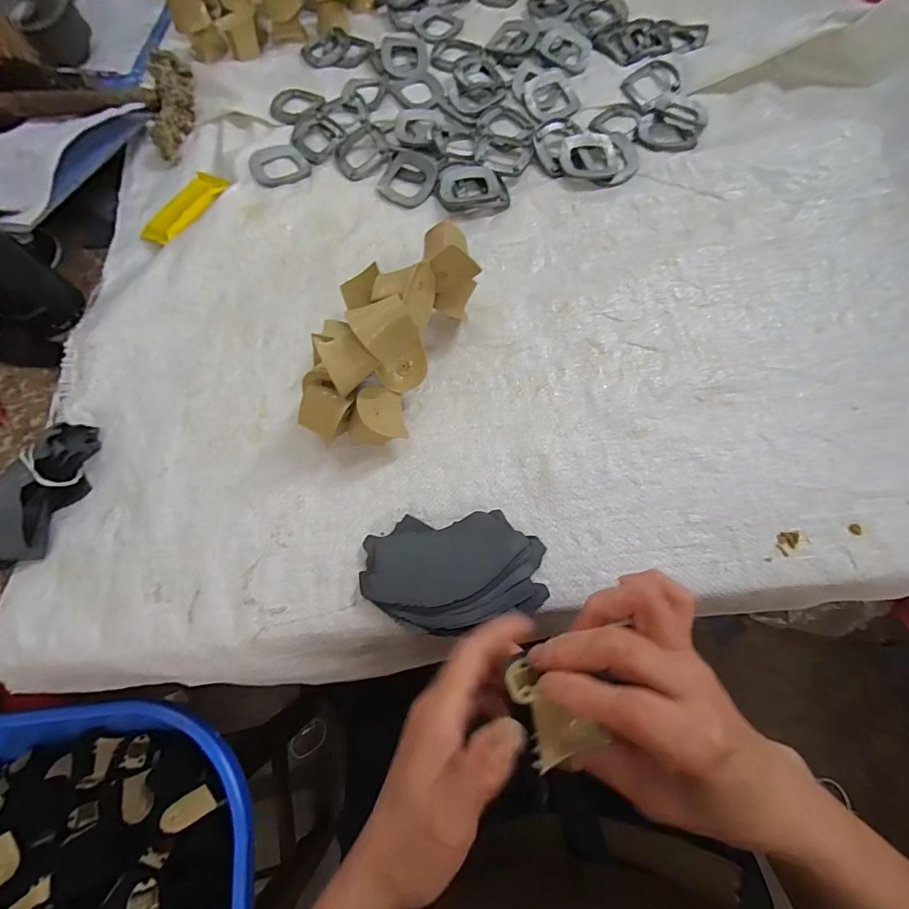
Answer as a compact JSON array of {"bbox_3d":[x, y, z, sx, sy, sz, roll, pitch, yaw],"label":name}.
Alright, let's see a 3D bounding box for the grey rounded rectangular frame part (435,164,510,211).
[{"bbox_3d":[0.019,-0.287,0.462,0.074,0.011,0.062,-4,69,1],"label":"grey rounded rectangular frame part"}]

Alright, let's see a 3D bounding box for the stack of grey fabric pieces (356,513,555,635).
[{"bbox_3d":[0.000,0.087,0.324,0.131,0.020,0.082,-4,69,1],"label":"stack of grey fabric pieces"}]

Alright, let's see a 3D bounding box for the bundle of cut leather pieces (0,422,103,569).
[{"bbox_3d":[-0.340,0.030,0.348,0.048,0.037,0.125,14,71,8],"label":"bundle of cut leather pieces"}]

